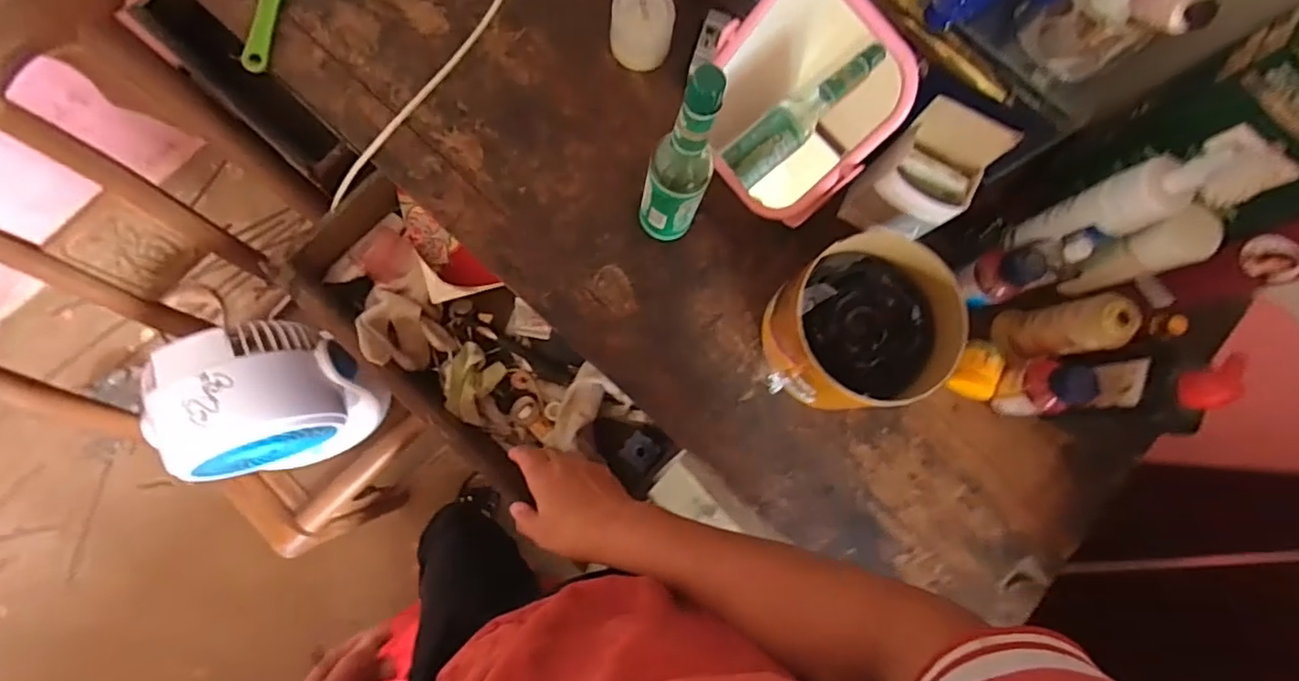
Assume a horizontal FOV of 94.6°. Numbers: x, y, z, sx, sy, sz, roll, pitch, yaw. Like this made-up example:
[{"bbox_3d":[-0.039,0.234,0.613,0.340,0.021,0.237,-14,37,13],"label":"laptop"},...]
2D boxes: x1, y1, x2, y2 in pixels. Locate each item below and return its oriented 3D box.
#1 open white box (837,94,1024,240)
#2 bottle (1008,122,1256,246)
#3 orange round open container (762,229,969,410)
[{"bbox_3d":[0.233,-0.140,0.527,0.078,0.143,0.064,26,82,-1],"label":"open white box"},{"bbox_3d":[0.387,-0.111,0.492,0.063,0.200,0.051,-16,84,-4],"label":"bottle"},{"bbox_3d":[0.178,-0.011,0.526,0.139,0.108,0.135,0,84,-2],"label":"orange round open container"}]

